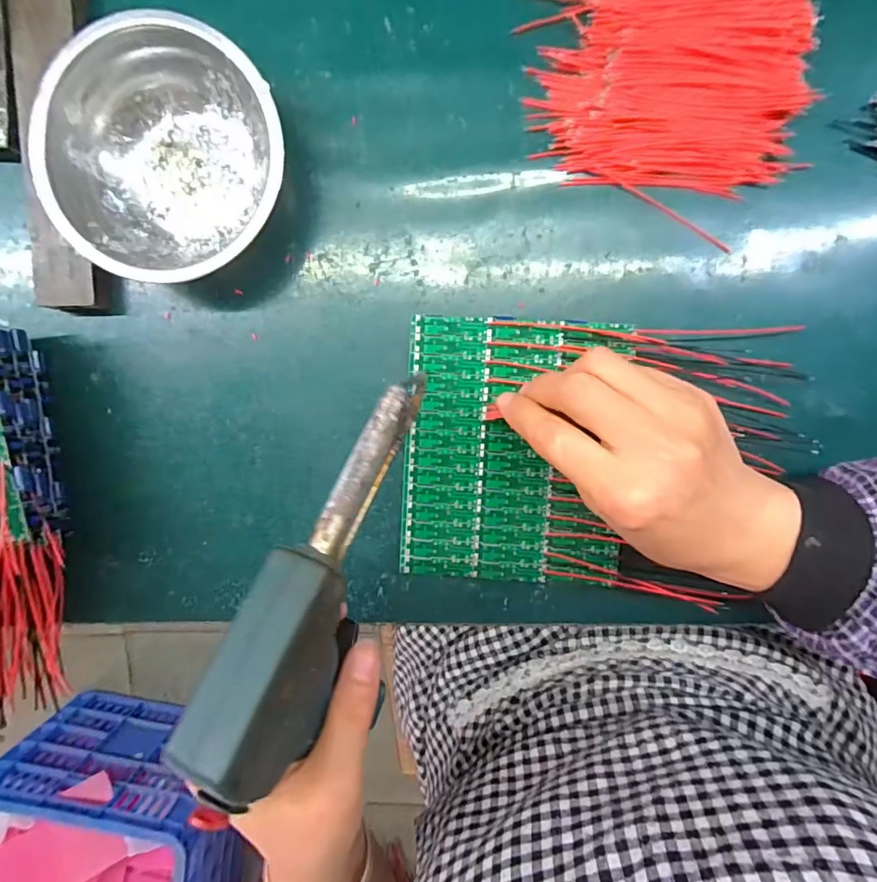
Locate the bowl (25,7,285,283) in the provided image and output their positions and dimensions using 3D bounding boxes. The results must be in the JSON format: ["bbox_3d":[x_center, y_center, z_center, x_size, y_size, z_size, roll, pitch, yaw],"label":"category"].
[{"bbox_3d":[-0.145,-0.150,0.279,0.127,0.039,0.126,0,98,3],"label":"bowl"}]

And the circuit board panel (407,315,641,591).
[{"bbox_3d":[0.043,0.006,0.294,0.122,0.008,0.149,3,98,3],"label":"circuit board panel"}]

